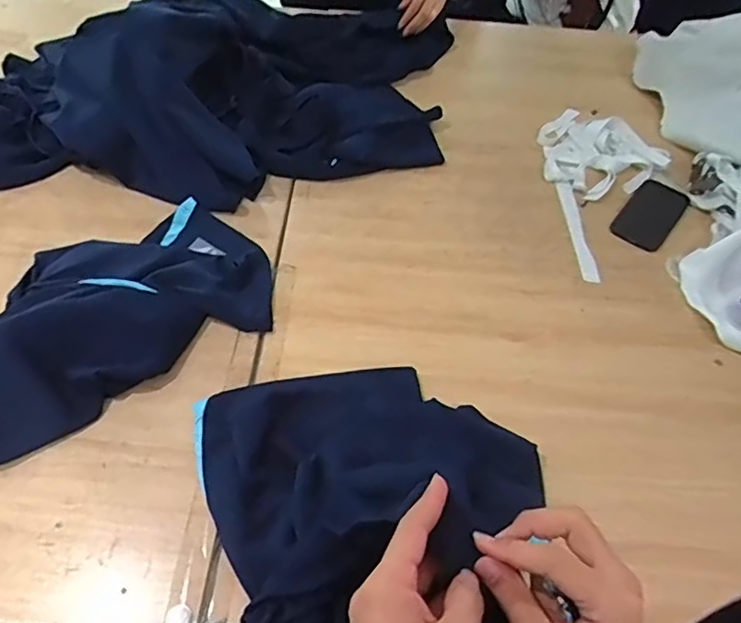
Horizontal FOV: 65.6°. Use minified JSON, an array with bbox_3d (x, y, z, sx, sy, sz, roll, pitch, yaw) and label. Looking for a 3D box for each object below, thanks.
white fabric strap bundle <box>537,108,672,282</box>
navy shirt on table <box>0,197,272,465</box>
[{"bbox_3d":[0.335,-0.208,0.901,0.202,0.049,0.362,27,56,16],"label":"white fabric strap bundle"},{"bbox_3d":[-0.339,-0.007,0.705,0.440,0.074,0.247,-29,60,-23],"label":"navy shirt on table"}]

